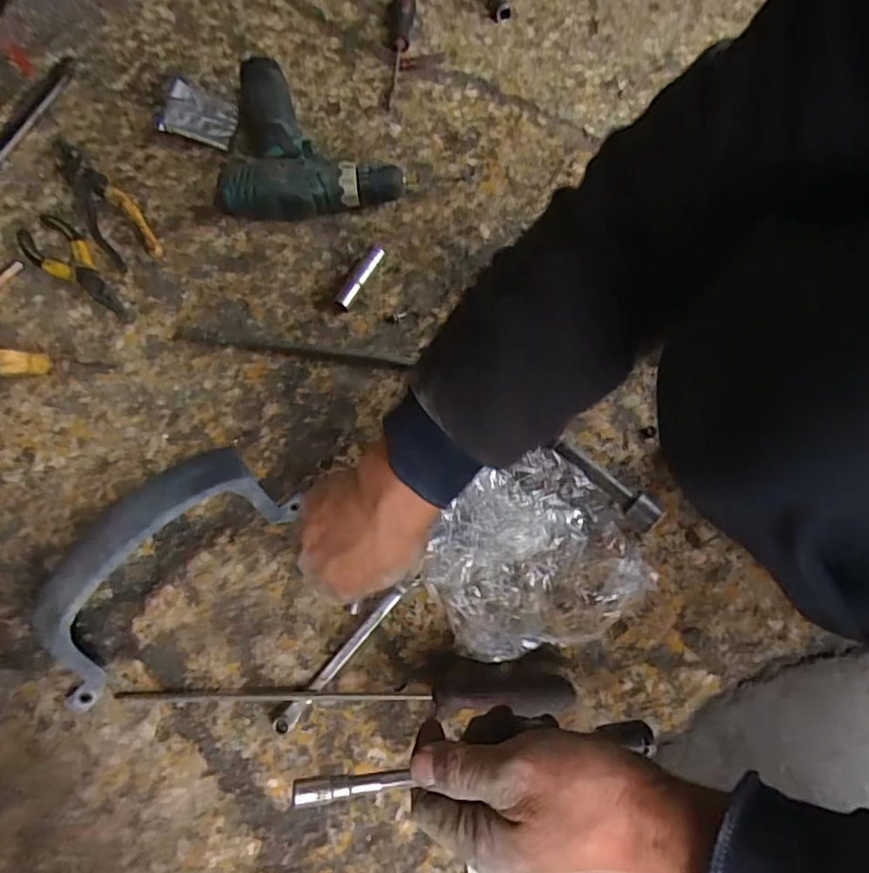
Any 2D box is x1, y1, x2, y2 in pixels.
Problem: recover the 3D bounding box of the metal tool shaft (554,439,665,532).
[{"bbox_3d":[0.152,0.039,0.507,0.107,0.024,0.026,42,73,14],"label":"metal tool shaft"}]

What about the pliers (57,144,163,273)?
[{"bbox_3d":[-0.355,-0.250,0.615,0.054,0.024,0.178,-32,72,-13],"label":"pliers"}]

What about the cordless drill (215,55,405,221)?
[{"bbox_3d":[-0.131,-0.332,0.639,0.201,0.055,0.201,2,68,0],"label":"cordless drill"}]

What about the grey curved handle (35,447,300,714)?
[{"bbox_3d":[-0.229,0.097,0.465,0.227,0.053,0.105,-43,75,-16],"label":"grey curved handle"}]

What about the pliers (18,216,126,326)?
[{"bbox_3d":[-0.369,-0.173,0.585,0.165,0.013,0.050,42,73,14],"label":"pliers"}]

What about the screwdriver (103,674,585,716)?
[{"bbox_3d":[-0.069,0.200,0.437,0.345,0.031,0.025,0,68,-1],"label":"screwdriver"}]

